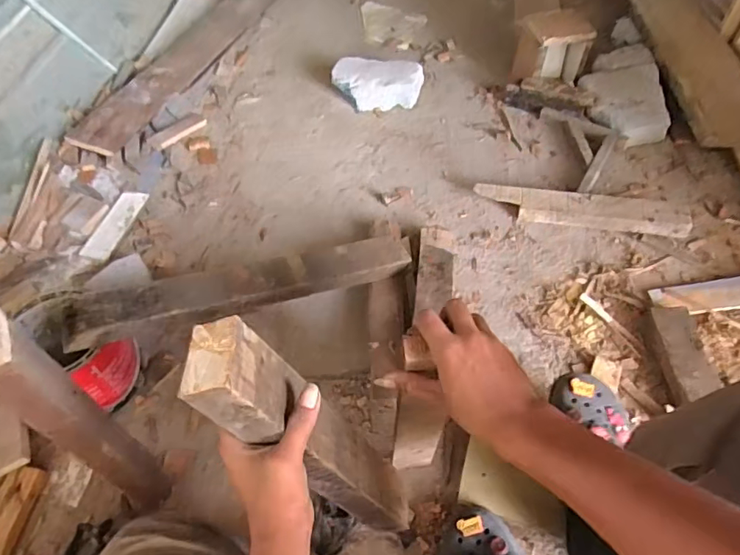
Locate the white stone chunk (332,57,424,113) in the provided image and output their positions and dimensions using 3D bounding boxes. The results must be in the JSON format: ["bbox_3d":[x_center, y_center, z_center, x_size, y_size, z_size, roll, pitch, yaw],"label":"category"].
[{"bbox_3d":[0.018,-0.457,1.251,0.210,0.091,0.085,-1,56,2],"label":"white stone chunk"}]

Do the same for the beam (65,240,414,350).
[{"bbox_3d":[-0.176,0.009,0.830,0.532,0.053,0.080,-13,54,-26],"label":"beam"}]

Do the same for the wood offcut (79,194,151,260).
[{"bbox_3d":[-0.509,-0.108,1.062,0.056,0.007,0.174,9,57,9],"label":"wood offcut"}]

